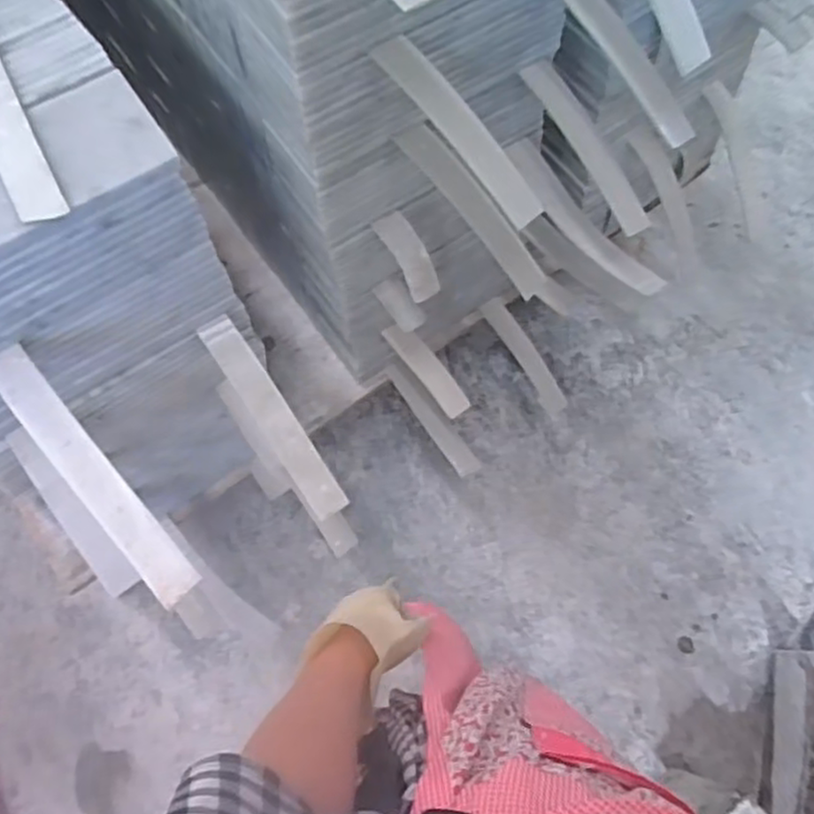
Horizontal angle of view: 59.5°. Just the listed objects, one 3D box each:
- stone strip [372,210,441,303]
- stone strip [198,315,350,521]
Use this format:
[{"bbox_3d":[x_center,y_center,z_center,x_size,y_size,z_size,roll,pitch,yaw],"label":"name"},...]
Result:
[{"bbox_3d":[0.002,-0.169,0.783,0.036,0.023,0.105,-25,74,-12],"label":"stone strip"},{"bbox_3d":[-0.137,0.011,0.743,0.038,0.014,0.232,-33,91,-11],"label":"stone strip"}]

